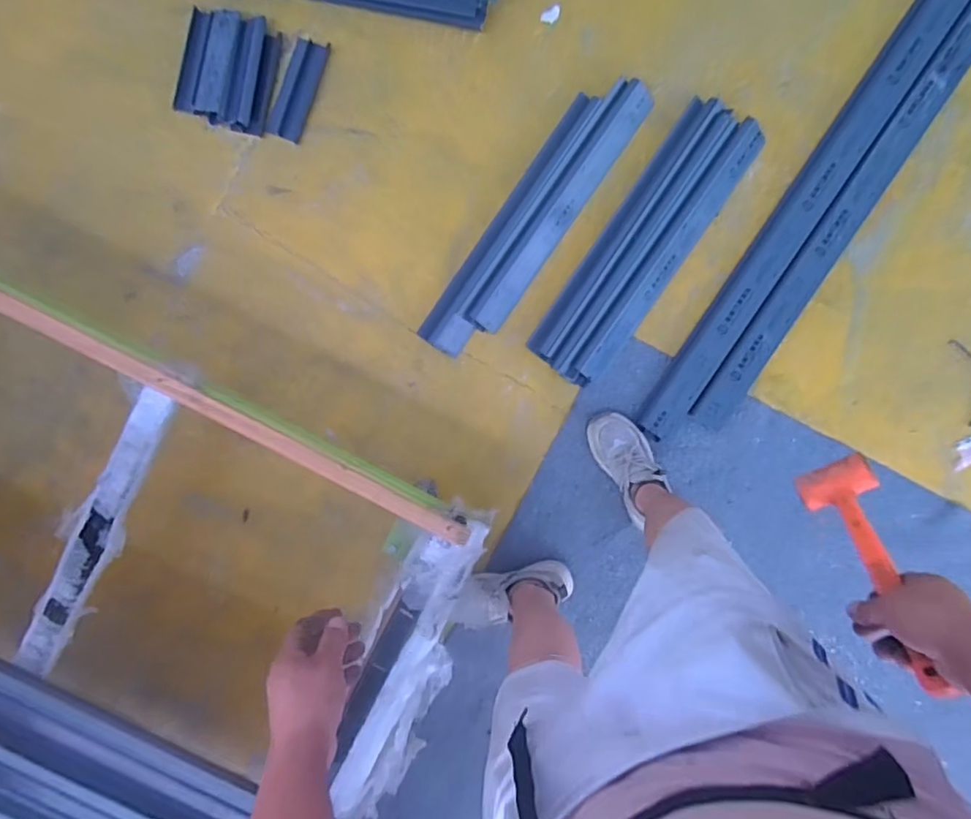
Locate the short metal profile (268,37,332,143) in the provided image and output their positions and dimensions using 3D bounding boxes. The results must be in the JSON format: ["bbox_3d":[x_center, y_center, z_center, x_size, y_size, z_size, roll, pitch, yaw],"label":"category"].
[{"bbox_3d":[-0.384,-0.654,1.194,0.067,0.019,0.196,22,95,-3],"label":"short metal profile"}]

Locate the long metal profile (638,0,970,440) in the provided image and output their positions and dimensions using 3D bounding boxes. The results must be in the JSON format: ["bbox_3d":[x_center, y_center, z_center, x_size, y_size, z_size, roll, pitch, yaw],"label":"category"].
[{"bbox_3d":[0.669,-0.440,1.194,0.086,0.032,1.149,32,95,-4],"label":"long metal profile"}]

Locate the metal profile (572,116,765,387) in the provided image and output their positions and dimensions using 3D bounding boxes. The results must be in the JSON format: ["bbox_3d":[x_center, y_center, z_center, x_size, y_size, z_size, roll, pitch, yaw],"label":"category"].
[{"bbox_3d":[0.388,-0.317,1.234,0.075,0.037,0.623,33,95,-4],"label":"metal profile"}]

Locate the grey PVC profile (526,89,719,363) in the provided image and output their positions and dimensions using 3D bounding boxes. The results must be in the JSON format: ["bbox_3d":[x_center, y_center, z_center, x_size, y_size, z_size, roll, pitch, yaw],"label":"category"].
[{"bbox_3d":[0.286,-0.375,1.202,0.068,0.044,0.623,34,95,-4],"label":"grey PVC profile"}]

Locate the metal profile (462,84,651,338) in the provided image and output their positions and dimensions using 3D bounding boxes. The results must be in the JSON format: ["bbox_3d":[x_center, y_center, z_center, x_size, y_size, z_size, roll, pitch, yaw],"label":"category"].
[{"bbox_3d":[0.150,-0.418,1.208,0.088,0.032,0.579,35,95,-4],"label":"metal profile"}]

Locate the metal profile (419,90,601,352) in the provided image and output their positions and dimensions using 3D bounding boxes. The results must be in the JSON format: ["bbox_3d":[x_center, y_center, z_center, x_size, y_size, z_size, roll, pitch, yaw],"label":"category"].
[{"bbox_3d":[0.052,-0.375,1.218,0.091,0.050,0.575,33,91,-2],"label":"metal profile"}]

